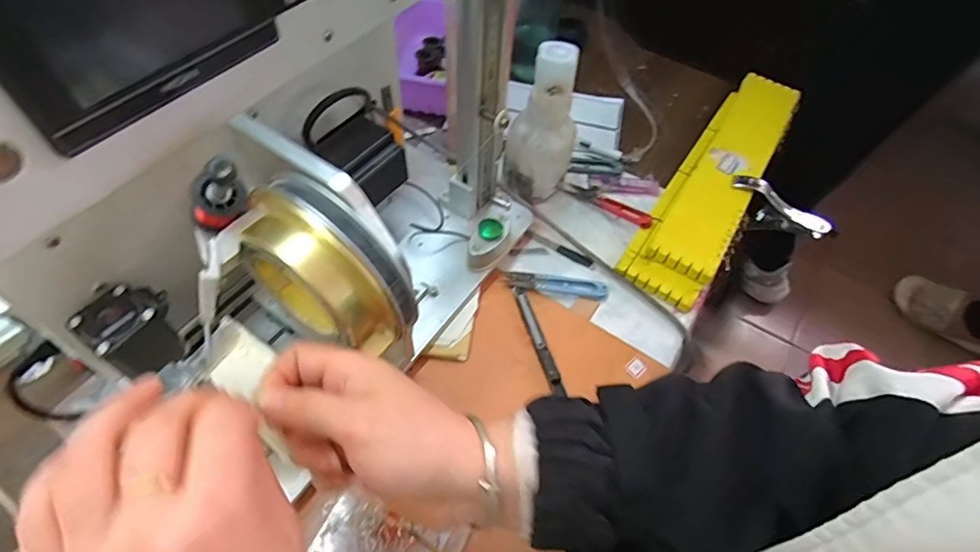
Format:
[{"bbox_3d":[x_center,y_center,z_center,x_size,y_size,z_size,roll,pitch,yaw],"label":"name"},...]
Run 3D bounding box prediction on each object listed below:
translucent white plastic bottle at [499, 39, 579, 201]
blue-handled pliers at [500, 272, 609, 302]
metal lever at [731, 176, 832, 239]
[{"bbox_3d":[0.053,-0.146,0.490,0.054,0.169,0.056,38,61,20],"label":"translucent white plastic bottle"},{"bbox_3d":[0.063,0.008,0.487,0.098,0.005,0.021,8,55,1],"label":"blue-handled pliers"},{"bbox_3d":[0.312,-0.070,0.565,0.116,0.056,0.015,32,57,-7],"label":"metal lever"}]

